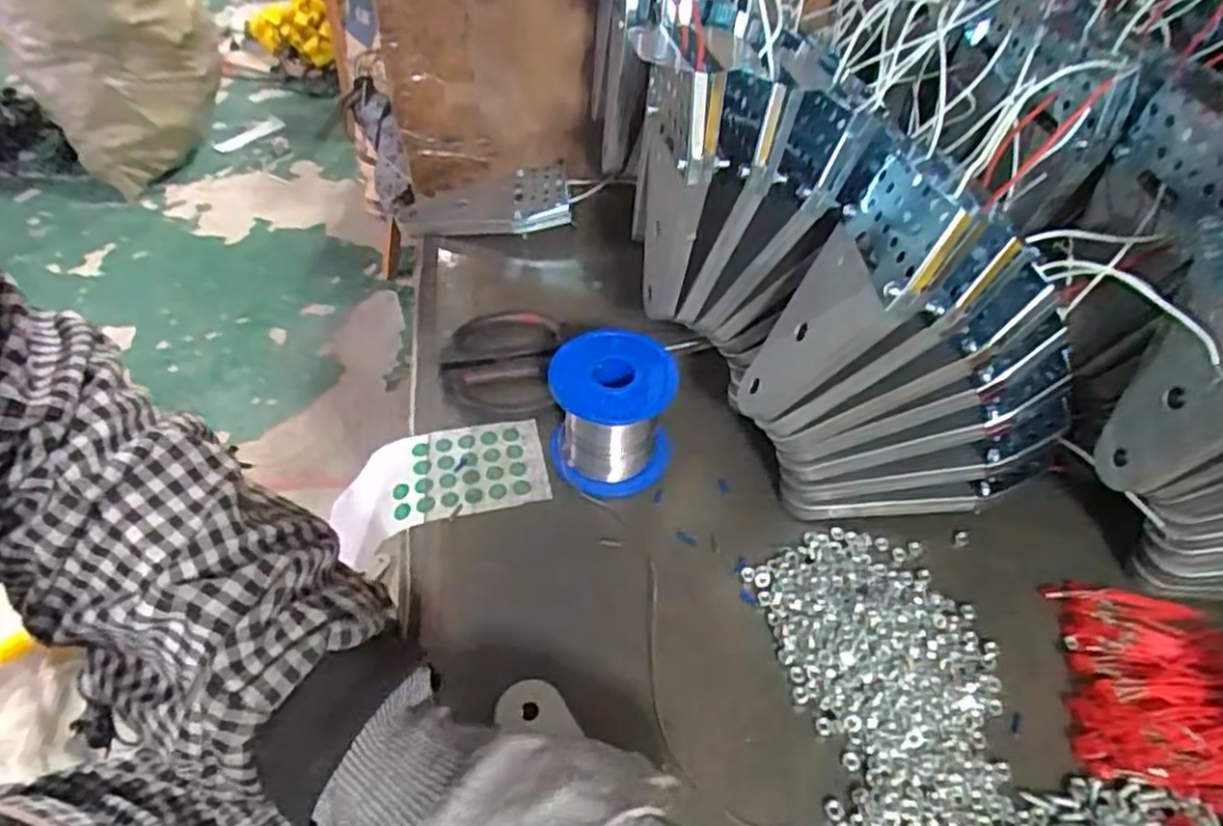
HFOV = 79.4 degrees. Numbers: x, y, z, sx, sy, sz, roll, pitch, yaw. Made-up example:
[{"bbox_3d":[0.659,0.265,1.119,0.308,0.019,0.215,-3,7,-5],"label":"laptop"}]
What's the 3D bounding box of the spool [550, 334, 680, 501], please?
[{"bbox_3d":[0.000,0.000,0.408,0.066,0.065,0.064,1,47,1],"label":"spool"}]

